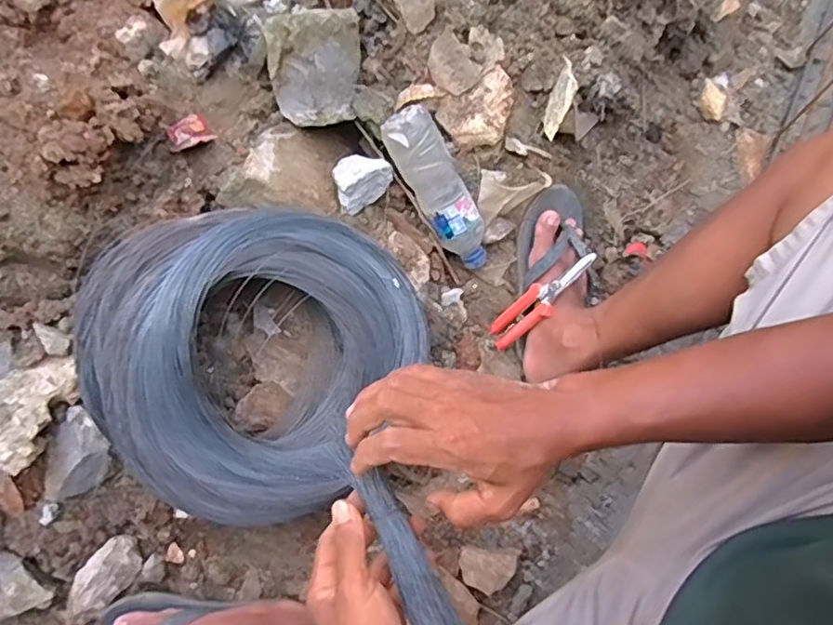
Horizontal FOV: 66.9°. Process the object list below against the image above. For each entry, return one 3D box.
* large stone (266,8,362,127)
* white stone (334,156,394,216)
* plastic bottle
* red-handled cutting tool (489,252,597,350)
[{"bbox_3d":[-0.127,-0.316,0.770,0.113,0.120,0.126,-1,73,1],"label":"large stone"},{"bbox_3d":[-0.078,-0.179,0.825,0.075,0.039,0.067,-36,76,-9],"label":"white stone"},{"bbox_3d":[0.032,-0.148,0.798,0.058,0.051,0.223,-37,119,-9],"label":"plastic bottle"},{"bbox_3d":[0.165,-0.018,0.834,0.175,0.021,0.045,-44,74,27],"label":"red-handled cutting tool"}]

